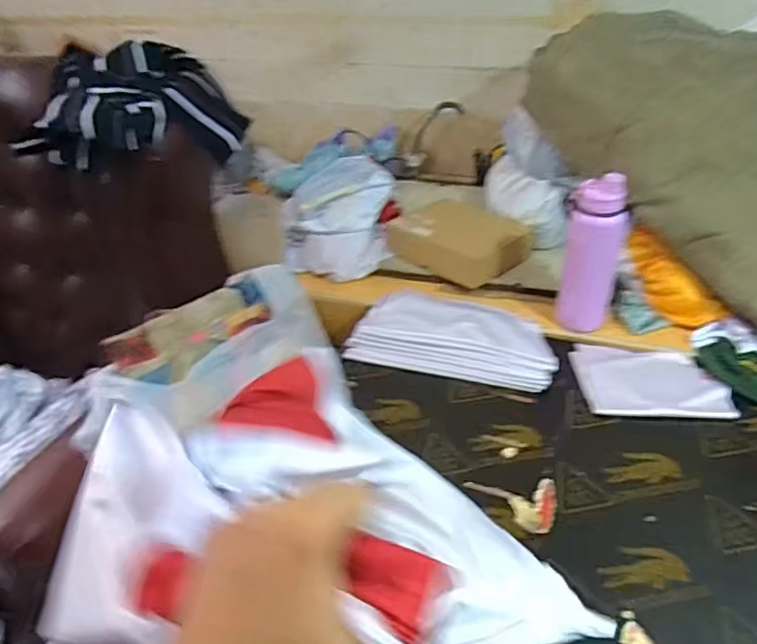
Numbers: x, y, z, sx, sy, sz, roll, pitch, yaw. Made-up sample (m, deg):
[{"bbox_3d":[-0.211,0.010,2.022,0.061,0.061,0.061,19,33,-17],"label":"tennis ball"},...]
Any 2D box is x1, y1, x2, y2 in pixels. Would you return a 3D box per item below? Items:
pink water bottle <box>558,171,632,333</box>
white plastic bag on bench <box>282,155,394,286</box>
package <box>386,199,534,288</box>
[{"bbox_3d":[0.388,-0.131,1.044,0.102,0.268,0.113,14,39,22],"label":"pink water bottle"},{"bbox_3d":[-0.098,-0.244,1.395,0.273,0.208,0.288,-4,35,-2],"label":"white plastic bag on bench"},{"bbox_3d":[0.183,-0.188,1.315,0.209,0.091,0.279,-31,44,-34],"label":"package"}]

